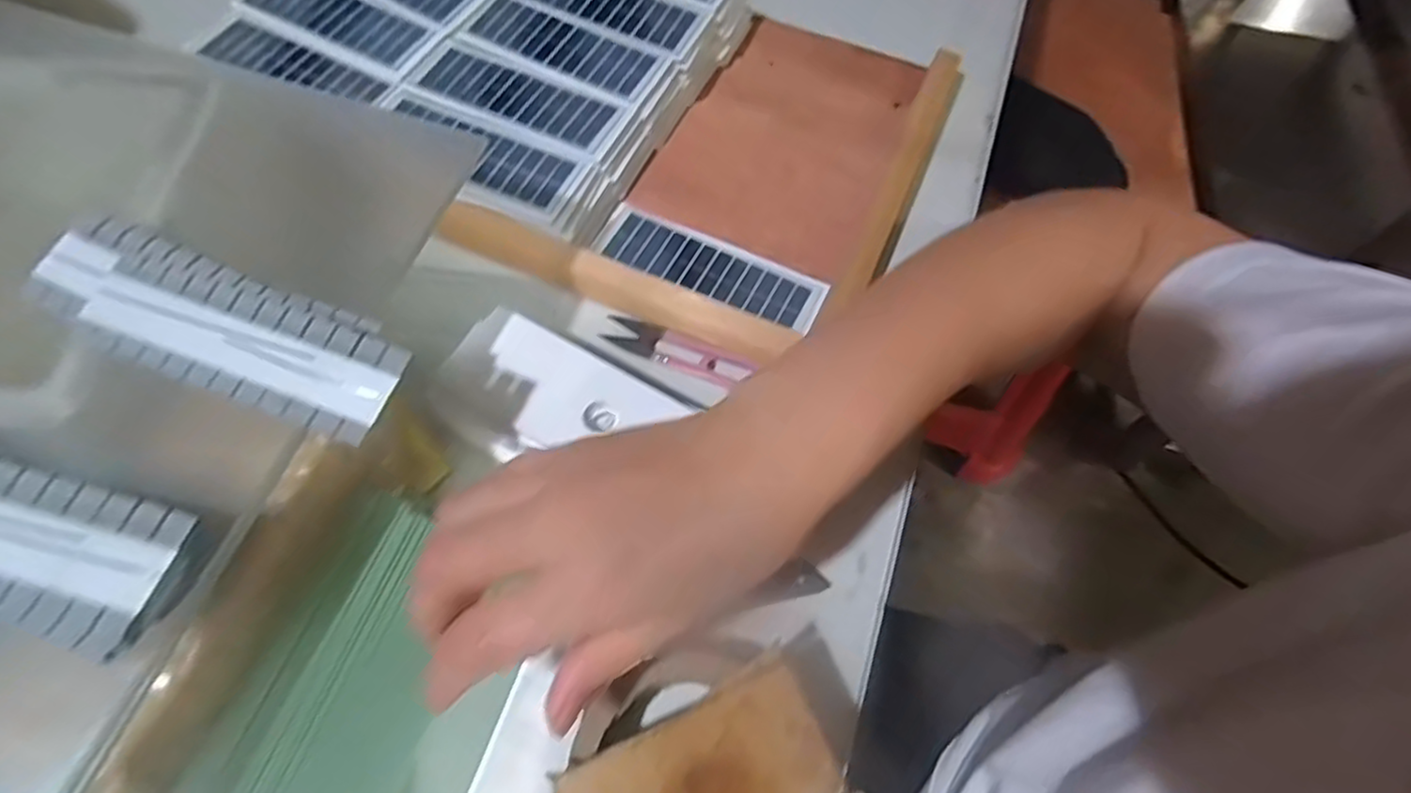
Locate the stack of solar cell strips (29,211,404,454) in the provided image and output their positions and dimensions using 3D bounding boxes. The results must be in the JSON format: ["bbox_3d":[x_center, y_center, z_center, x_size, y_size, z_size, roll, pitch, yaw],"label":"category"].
[{"bbox_3d":[-0.182,-0.028,0.262,0.146,0.008,0.047,20,62,7],"label":"stack of solar cell strips"}]

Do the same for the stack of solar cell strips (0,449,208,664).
[{"bbox_3d":[-0.226,0.041,0.221,0.122,0.013,0.047,16,62,5],"label":"stack of solar cell strips"}]

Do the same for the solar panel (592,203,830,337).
[{"bbox_3d":[0.003,-0.081,0.435,0.144,0.008,0.043,25,64,12],"label":"solar panel"}]

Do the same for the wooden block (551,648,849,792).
[{"bbox_3d":[-0.001,0.143,0.258,0.097,0.008,0.052,-24,65,-16],"label":"wooden block"}]

